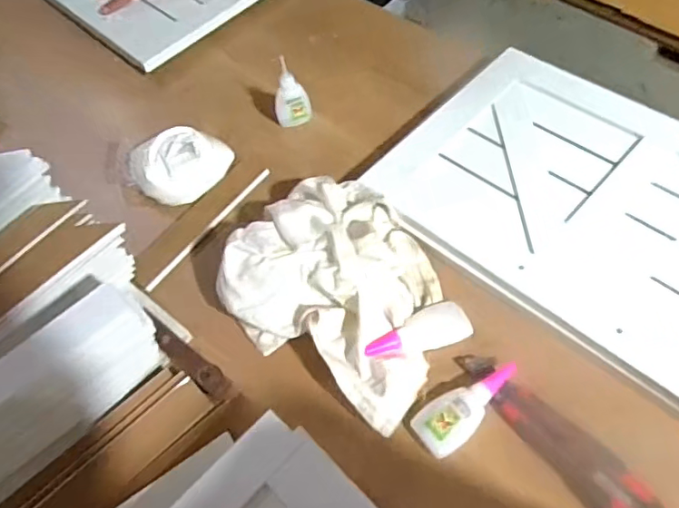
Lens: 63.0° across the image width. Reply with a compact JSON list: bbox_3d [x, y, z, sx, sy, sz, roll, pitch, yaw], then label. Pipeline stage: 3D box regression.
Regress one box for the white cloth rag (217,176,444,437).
[{"bbox_3d":[0.008,0.021,0.517,0.215,0.070,0.186,30,63,24],"label":"white cloth rag"}]

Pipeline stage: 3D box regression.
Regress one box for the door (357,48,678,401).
[{"bbox_3d":[0.263,-0.048,0.540,0.276,0.019,0.423,-40,61,-21],"label":"door"}]

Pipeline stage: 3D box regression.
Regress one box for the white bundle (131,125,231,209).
[{"bbox_3d":[-0.184,-0.110,0.633,0.085,0.053,0.103,34,64,25],"label":"white bundle"}]

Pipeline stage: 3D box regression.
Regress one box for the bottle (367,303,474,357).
[{"bbox_3d":[0.071,0.070,0.503,0.099,0.019,0.037,-18,55,-7],"label":"bottle"}]

